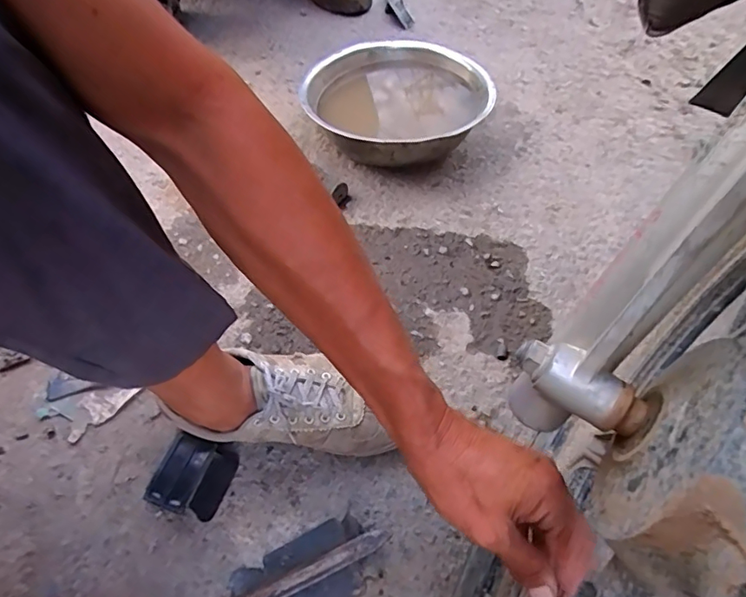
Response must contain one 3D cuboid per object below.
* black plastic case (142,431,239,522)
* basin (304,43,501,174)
[{"bbox_3d":[-0.184,0.177,0.508,0.073,0.041,0.075,13,57,11],"label":"black plastic case"},{"bbox_3d":[0.050,-0.299,0.793,0.251,0.095,0.279,-19,57,-11],"label":"basin"}]

